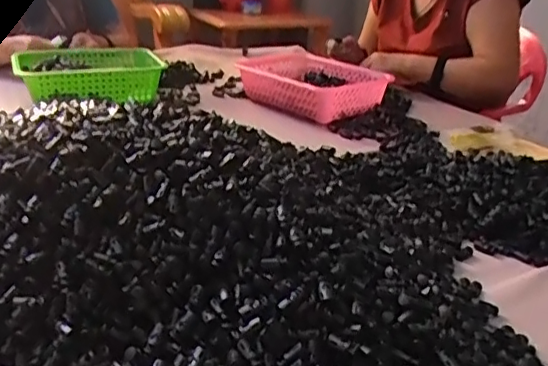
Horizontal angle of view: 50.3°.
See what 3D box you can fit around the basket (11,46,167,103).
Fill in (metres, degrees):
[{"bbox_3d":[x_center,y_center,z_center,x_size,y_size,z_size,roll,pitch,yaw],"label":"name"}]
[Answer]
[{"bbox_3d":[-0.387,-0.232,1.232,0.287,0.075,0.189,-4,25,-15],"label":"basket"}]

